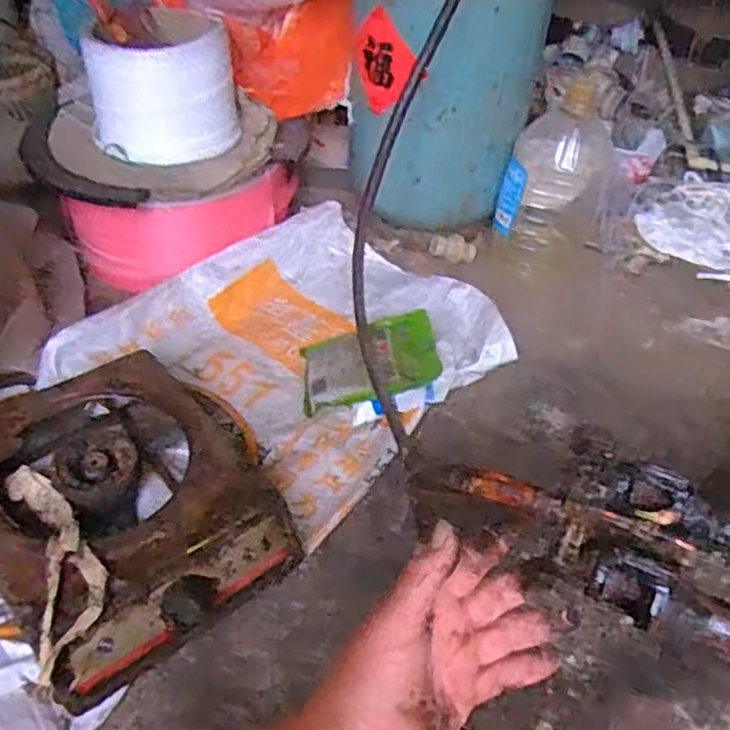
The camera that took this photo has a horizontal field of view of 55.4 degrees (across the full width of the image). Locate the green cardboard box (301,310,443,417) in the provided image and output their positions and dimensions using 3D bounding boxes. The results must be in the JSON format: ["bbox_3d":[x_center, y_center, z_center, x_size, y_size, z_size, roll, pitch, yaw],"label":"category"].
[{"bbox_3d":[0.005,-0.005,1.045,0.198,0.065,0.153,-4,45,-8],"label":"green cardboard box"}]

